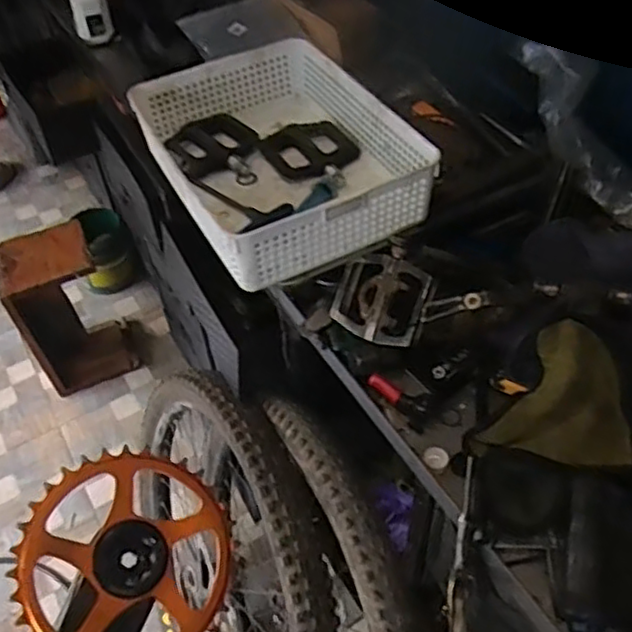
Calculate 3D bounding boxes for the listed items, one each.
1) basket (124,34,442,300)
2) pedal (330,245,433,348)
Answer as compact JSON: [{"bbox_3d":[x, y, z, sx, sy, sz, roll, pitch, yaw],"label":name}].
[{"bbox_3d":[-0.047,-0.194,0.769,0.242,0.073,0.324,-23,52,-16],"label":"basket"},{"bbox_3d":[0.073,-0.021,0.715,0.100,0.028,0.097,17,95,28],"label":"pedal"}]

